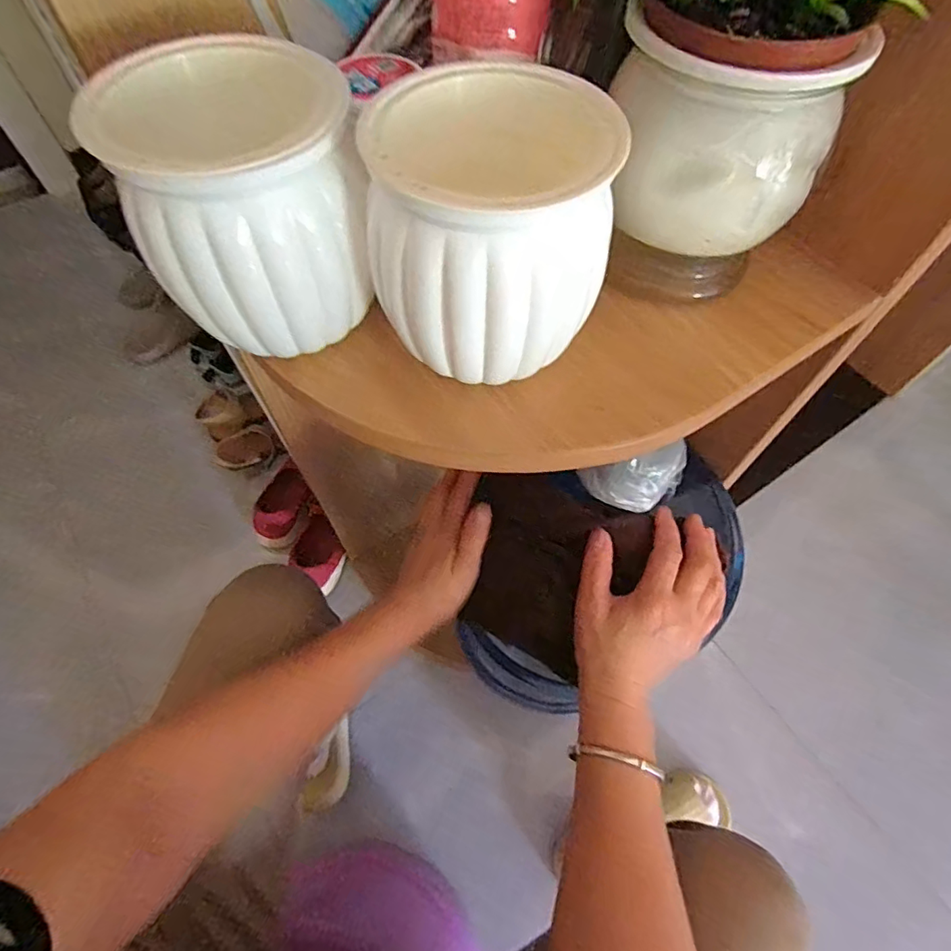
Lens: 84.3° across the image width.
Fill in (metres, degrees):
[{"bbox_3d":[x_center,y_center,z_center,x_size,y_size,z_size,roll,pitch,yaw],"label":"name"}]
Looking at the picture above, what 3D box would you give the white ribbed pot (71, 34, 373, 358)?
[{"bbox_3d":[-0.104,-0.124,0.245,0.100,0.103,0.089,-13,61,-8],"label":"white ribbed pot"}]

